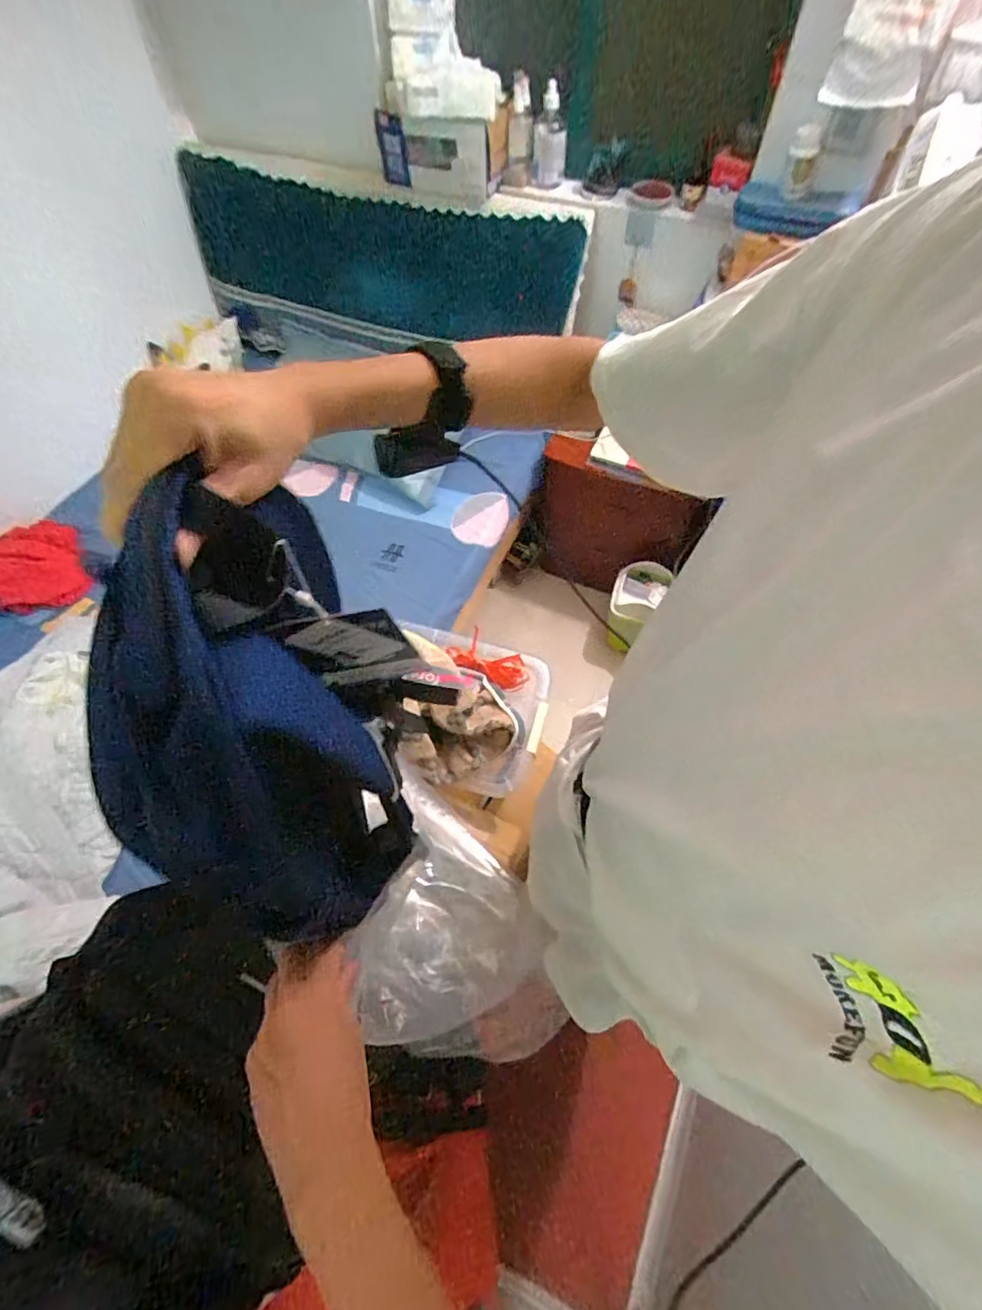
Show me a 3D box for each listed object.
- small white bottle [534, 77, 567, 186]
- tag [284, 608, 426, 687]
[{"bbox_3d":[0.131,-1.181,1.255,0.067,0.165,0.061,-1,60,3],"label":"small white bottle"},{"bbox_3d":[-0.102,-0.002,0.426,0.081,0.133,0.004,-9,69,-2],"label":"tag"}]

